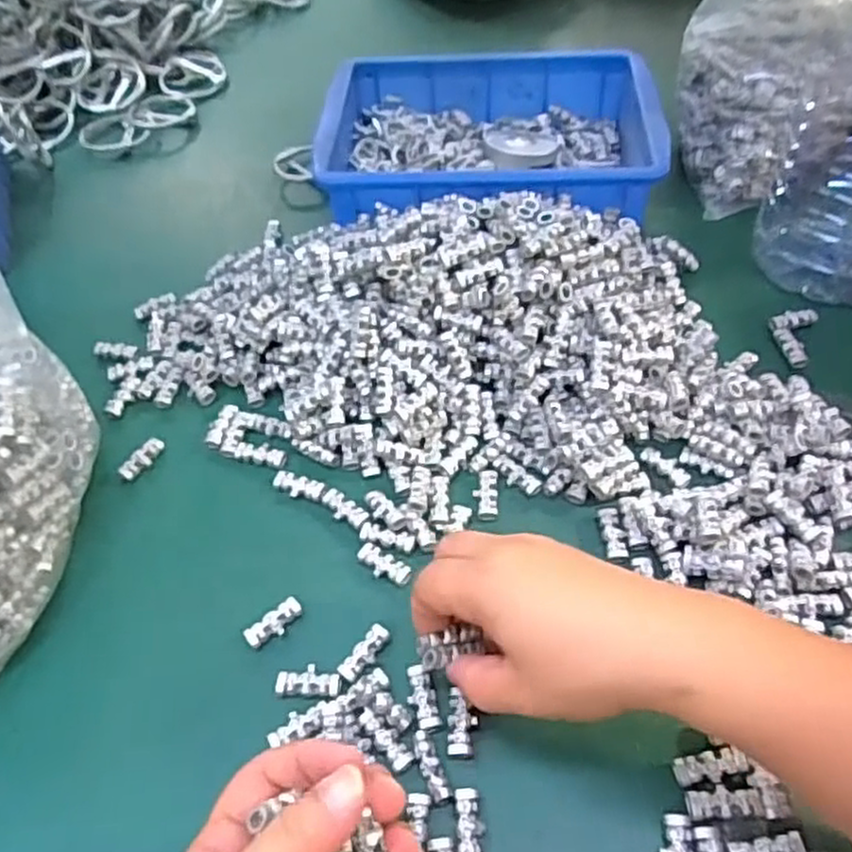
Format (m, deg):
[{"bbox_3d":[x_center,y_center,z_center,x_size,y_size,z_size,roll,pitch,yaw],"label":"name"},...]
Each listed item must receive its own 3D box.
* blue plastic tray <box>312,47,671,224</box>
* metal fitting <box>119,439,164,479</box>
[{"bbox_3d":[0.048,-0.213,0.572,0.237,0.070,0.185,0,50,4],"label":"blue plastic tray"},{"bbox_3d":[-0.169,0.020,0.440,0.010,0.009,0.030,29,58,25],"label":"metal fitting"}]

